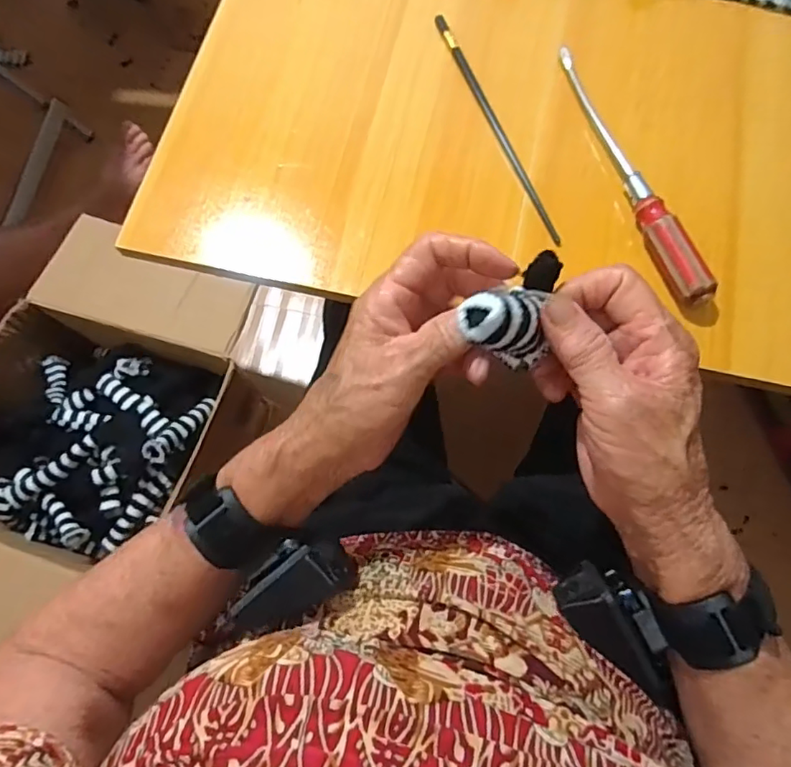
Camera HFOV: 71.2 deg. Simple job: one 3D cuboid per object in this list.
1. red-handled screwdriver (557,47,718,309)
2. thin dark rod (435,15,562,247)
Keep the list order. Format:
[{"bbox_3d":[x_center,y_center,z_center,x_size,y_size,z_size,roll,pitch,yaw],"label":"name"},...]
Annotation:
[{"bbox_3d":[0.171,-0.167,0.418,0.023,0.023,0.244,-18,73,-4],"label":"red-handled screwdriver"},{"bbox_3d":[0.081,-0.210,0.447,0.009,0.006,0.235,-21,73,-5],"label":"thin dark rod"}]

